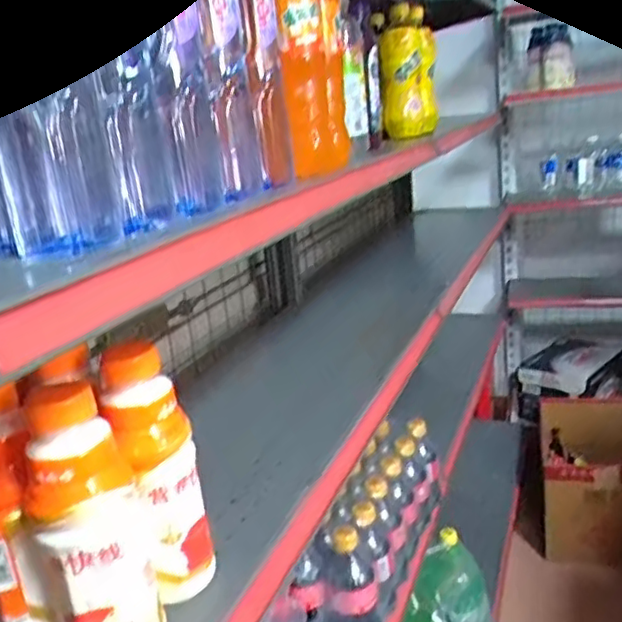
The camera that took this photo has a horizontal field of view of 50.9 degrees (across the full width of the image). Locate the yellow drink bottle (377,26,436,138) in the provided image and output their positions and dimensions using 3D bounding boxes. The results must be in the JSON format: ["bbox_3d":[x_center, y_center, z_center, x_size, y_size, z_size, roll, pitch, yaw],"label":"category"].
[{"bbox_3d":[0.168,-0.391,1.117,0.089,0.171,0.078,-4,17,9],"label":"yellow drink bottle"}]

